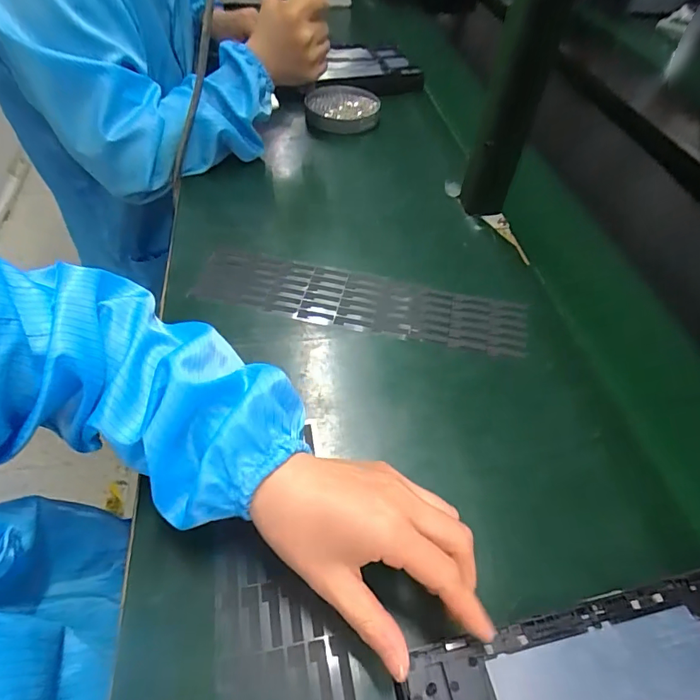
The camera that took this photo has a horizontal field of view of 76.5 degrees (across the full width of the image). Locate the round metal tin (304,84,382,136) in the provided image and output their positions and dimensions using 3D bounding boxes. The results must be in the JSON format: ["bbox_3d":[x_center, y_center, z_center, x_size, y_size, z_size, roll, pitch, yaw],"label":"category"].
[{"bbox_3d":[-0.013,-0.390,0.713,0.119,0.035,0.117,-9,53,-10],"label":"round metal tin"}]

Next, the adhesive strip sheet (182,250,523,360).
[{"bbox_3d":[0.008,-0.052,0.453,0.333,0.004,0.081,11,52,6],"label":"adhesive strip sheet"}]

